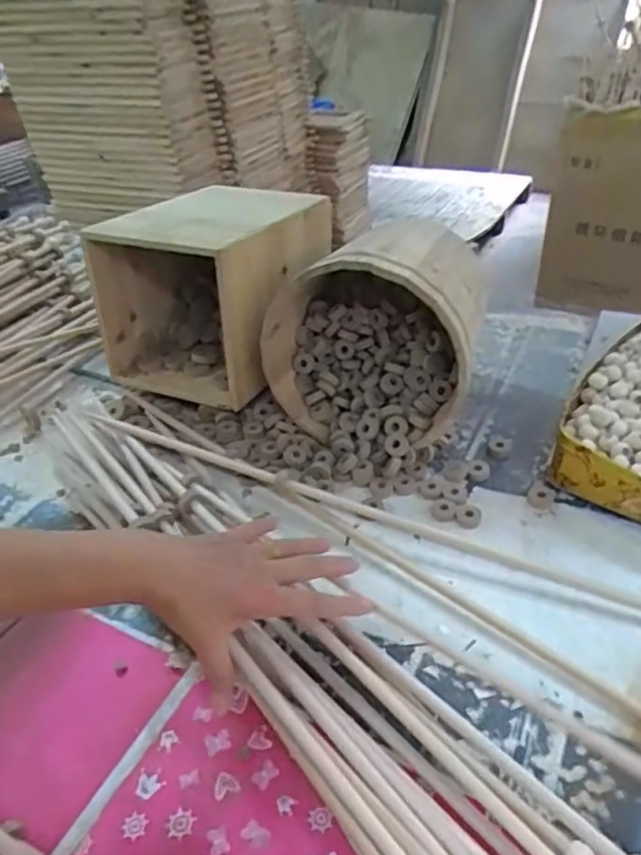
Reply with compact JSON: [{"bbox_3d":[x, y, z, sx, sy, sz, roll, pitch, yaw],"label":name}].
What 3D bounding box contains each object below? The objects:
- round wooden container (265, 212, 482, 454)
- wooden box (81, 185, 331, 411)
[{"bbox_3d":[0.063,-0.122,0.719,0.228,0.204,0.208,7,39,15],"label":"round wooden container"},{"bbox_3d":[-0.138,-0.200,0.820,0.240,0.193,0.276,13,41,23],"label":"wooden box"}]

